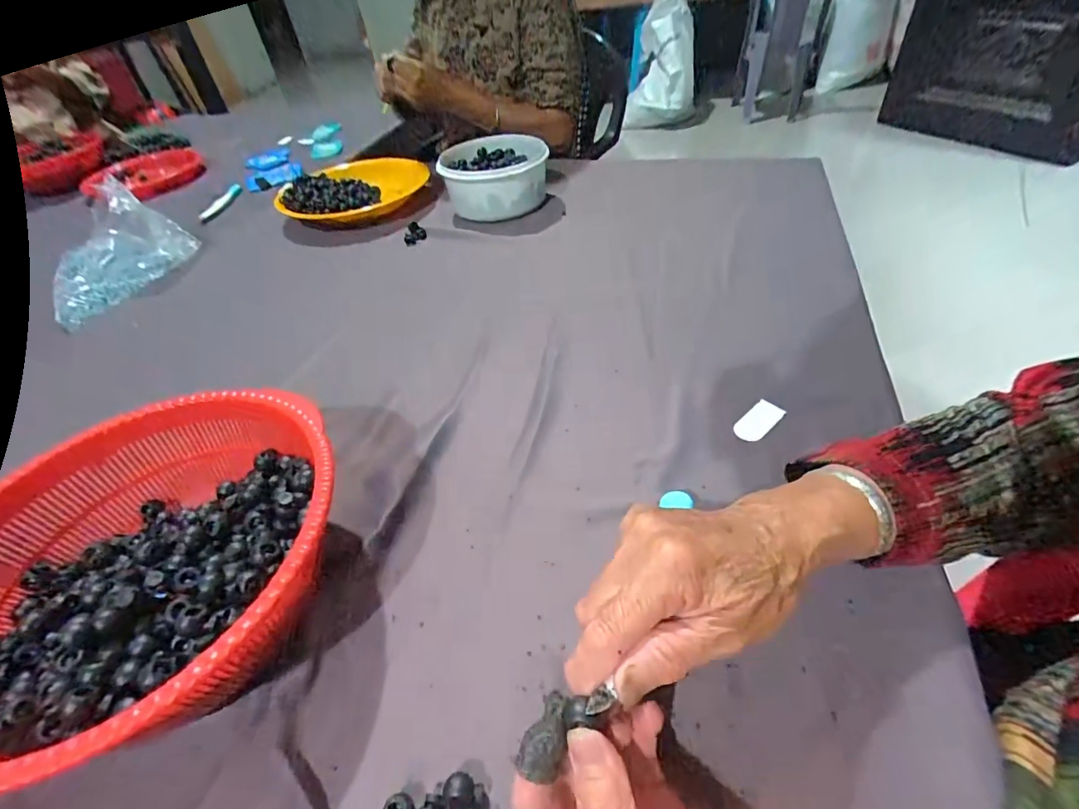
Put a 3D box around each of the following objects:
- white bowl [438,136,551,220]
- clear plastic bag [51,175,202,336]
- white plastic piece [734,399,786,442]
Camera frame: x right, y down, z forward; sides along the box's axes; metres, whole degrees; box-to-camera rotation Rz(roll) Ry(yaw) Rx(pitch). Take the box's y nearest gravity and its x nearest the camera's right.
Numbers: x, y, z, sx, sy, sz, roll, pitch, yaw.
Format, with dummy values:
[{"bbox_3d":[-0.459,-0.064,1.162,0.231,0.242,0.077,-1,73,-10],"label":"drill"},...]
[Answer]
[{"bbox_3d":[-0.067,-0.347,0.752,0.161,0.072,0.148,-7,44,1],"label":"white bowl"},{"bbox_3d":[-0.610,-0.223,0.697,0.186,0.088,0.197,29,54,31],"label":"clear plastic bag"},{"bbox_3d":[0.181,0.014,0.411,0.047,0.006,0.023,-34,49,-24],"label":"white plastic piece"}]

